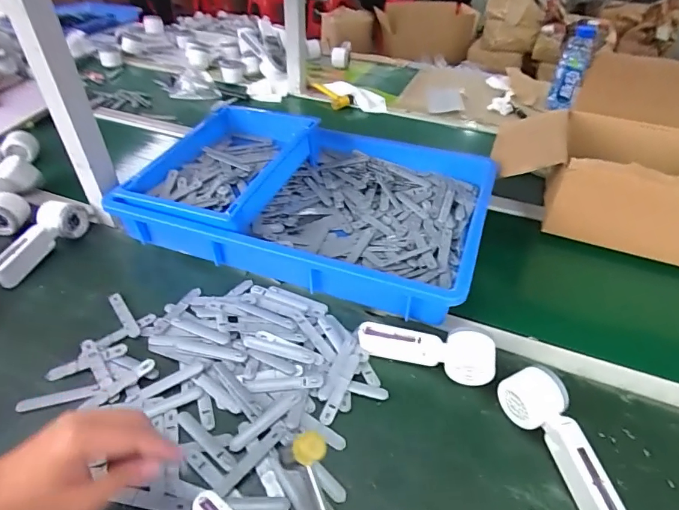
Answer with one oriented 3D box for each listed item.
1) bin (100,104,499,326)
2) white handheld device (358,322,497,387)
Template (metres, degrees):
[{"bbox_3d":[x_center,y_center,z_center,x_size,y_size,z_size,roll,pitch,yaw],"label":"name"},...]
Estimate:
[{"bbox_3d":[-0.043,-0.107,0.765,0.559,0.103,0.391,15,43,15],"label":"bin"},{"bbox_3d":[0.112,0.119,0.569,0.177,0.056,0.048,14,42,14],"label":"white handheld device"}]

